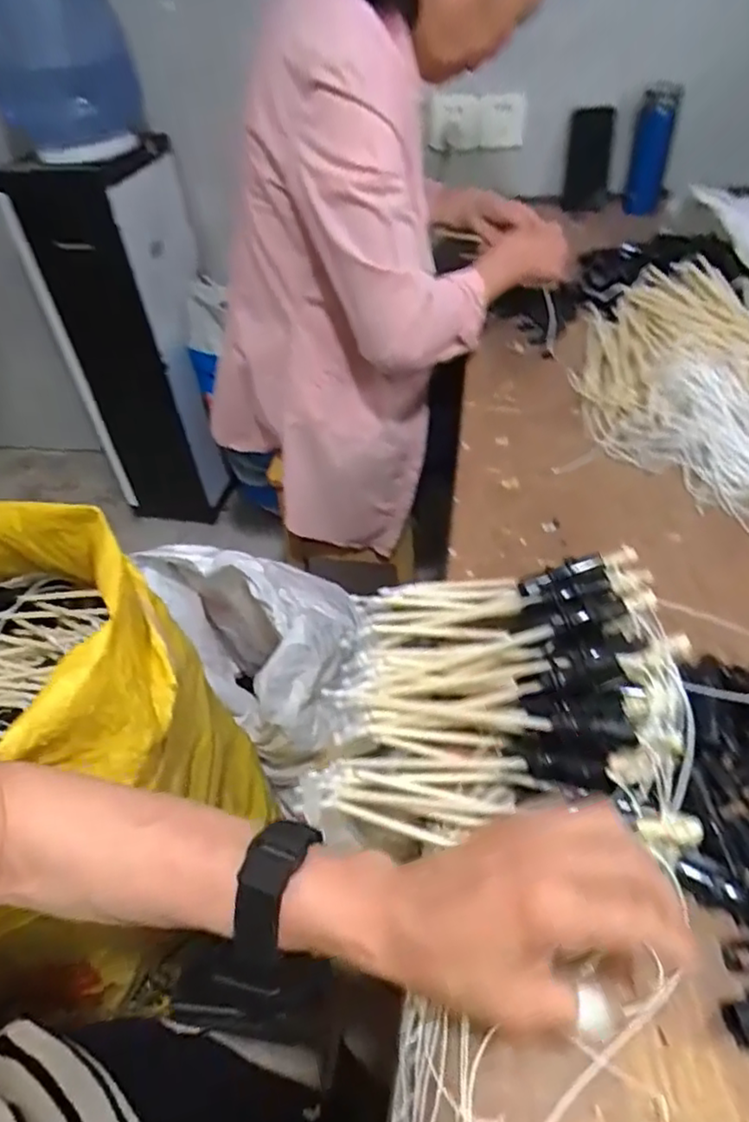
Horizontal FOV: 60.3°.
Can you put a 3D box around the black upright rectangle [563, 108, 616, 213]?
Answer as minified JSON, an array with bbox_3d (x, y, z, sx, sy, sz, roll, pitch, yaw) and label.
[{"bbox_3d":[0.407,-0.764,1.236,0.084,0.172,0.024,18,57,24],"label":"black upright rectangle"}]

